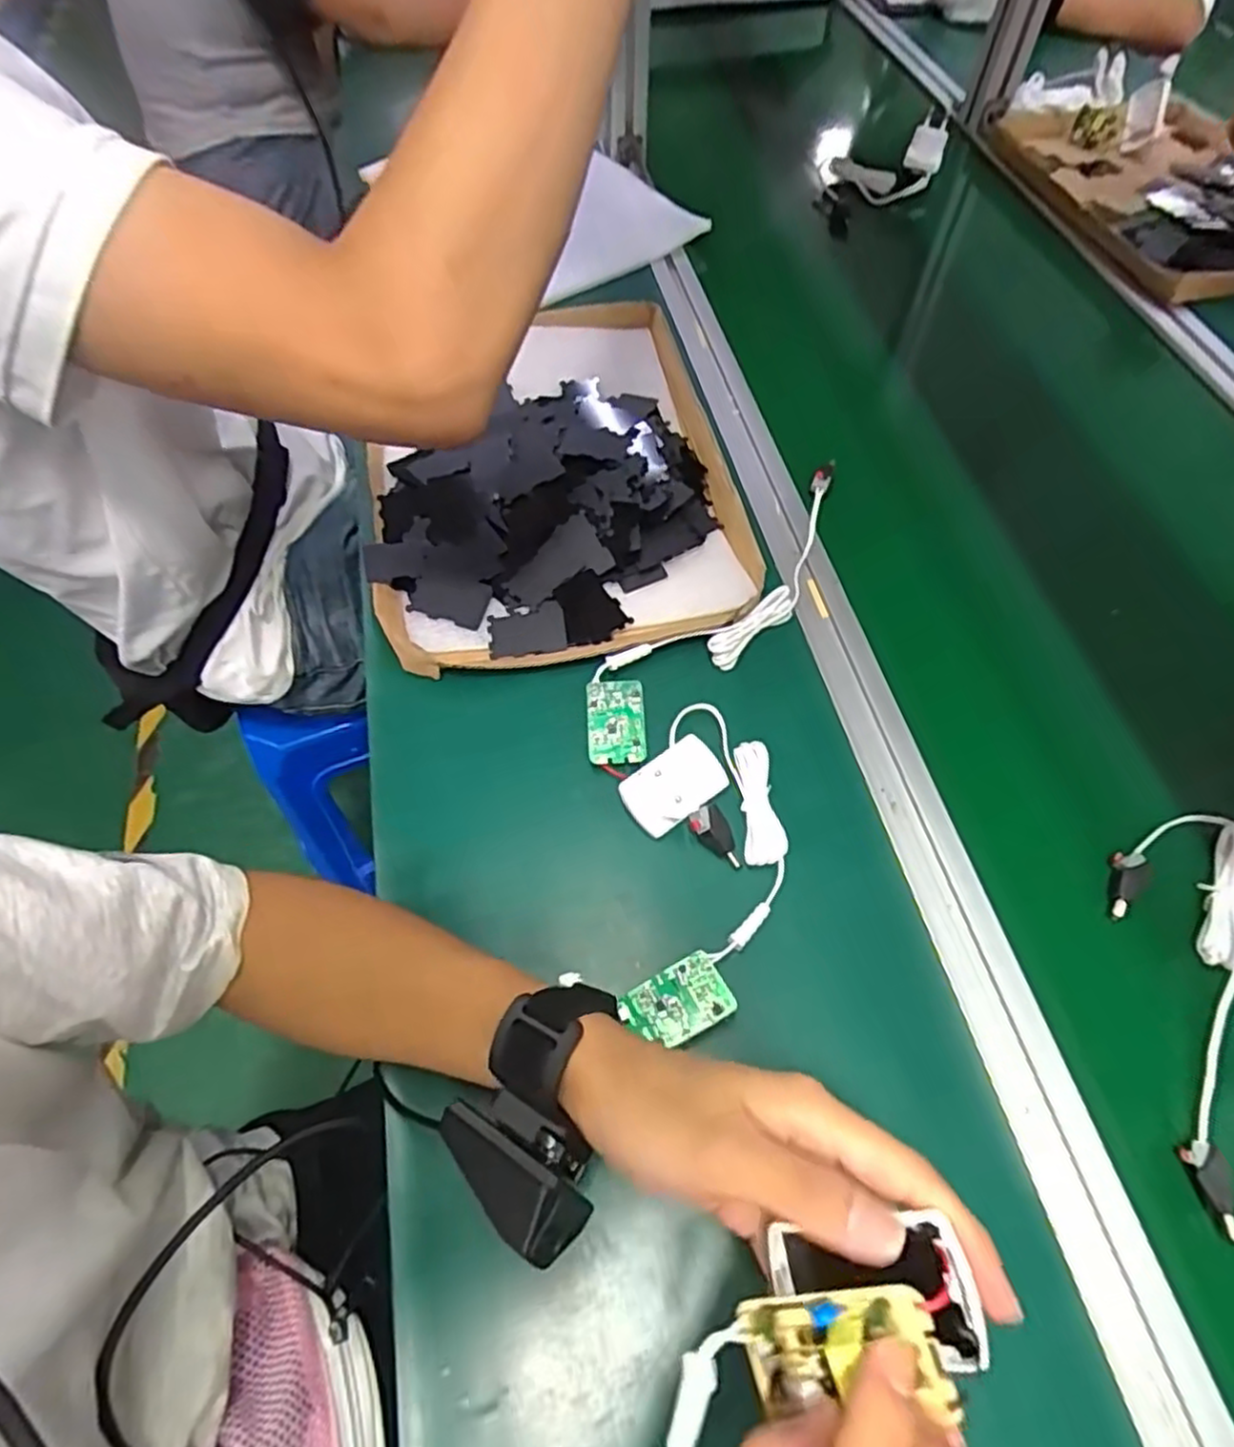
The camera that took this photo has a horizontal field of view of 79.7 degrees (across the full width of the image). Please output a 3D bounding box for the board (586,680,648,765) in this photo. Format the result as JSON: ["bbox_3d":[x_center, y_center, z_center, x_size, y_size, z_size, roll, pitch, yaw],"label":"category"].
[{"bbox_3d":[-0.001,-0.003,0.456,0.035,0.007,0.052,-3,60,-2],"label":"board"}]

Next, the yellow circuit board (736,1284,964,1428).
[{"bbox_3d":[0.062,0.179,0.207,0.052,0.021,0.031,-20,59,17],"label":"yellow circuit board"}]

